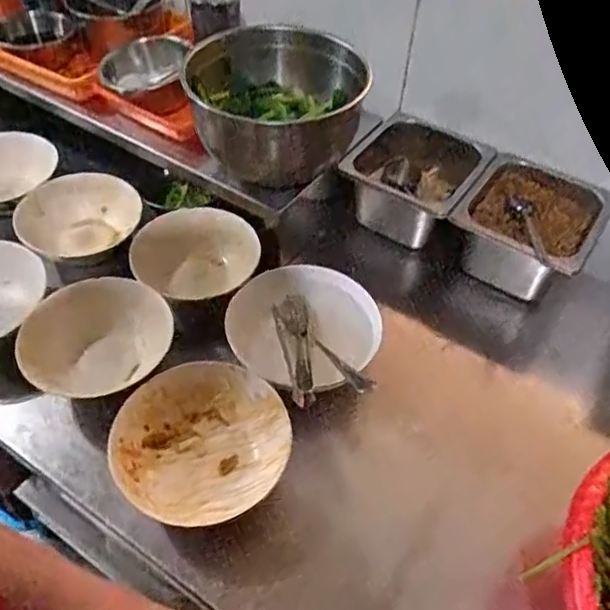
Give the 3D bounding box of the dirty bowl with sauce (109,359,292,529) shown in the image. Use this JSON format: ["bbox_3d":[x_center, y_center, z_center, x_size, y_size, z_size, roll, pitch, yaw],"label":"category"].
[{"bbox_3d":[-0.102,0.145,0.616,0.158,0.059,0.173,1,49,-2],"label":"dirty bowl with sauce"}]

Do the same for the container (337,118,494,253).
[{"bbox_3d":[0.150,-0.164,0.848,0.161,0.116,0.150,30,54,21],"label":"container"}]

